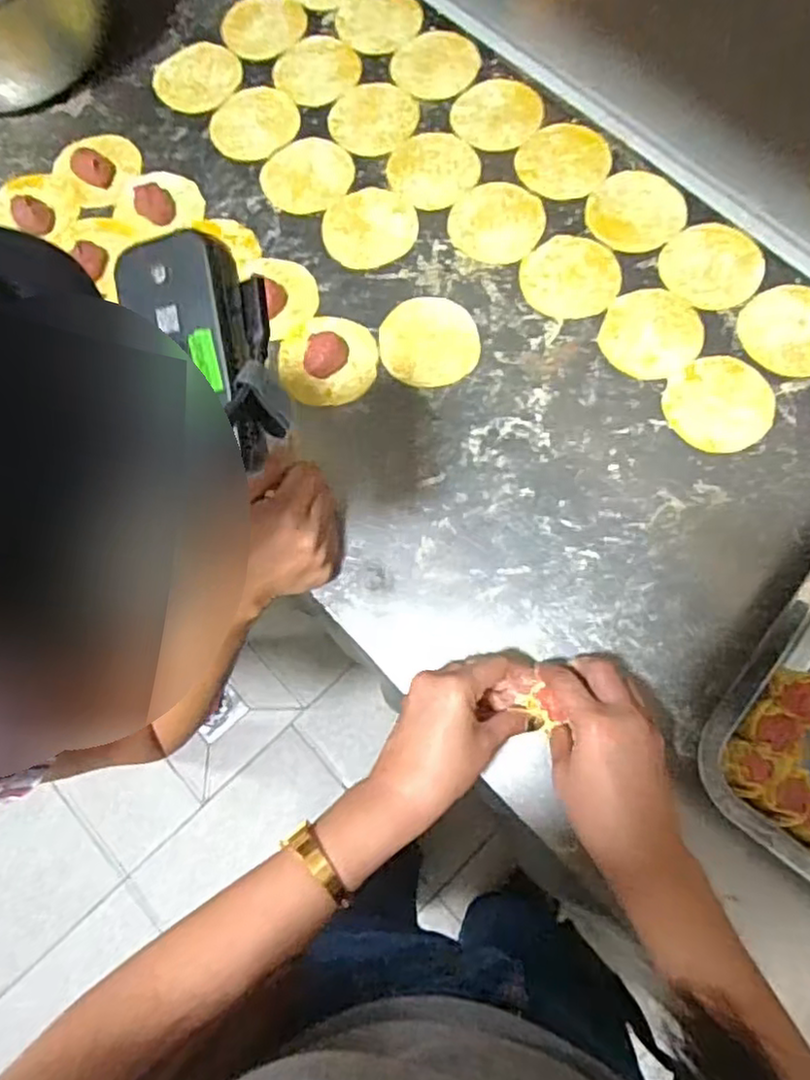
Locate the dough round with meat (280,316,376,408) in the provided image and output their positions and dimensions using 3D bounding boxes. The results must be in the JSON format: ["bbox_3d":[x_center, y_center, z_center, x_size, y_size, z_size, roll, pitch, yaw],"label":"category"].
[{"bbox_3d":[-0.064,-0.153,0.567,0.079,0.018,0.081,-9,73,-1],"label":"dough round with meat"}]

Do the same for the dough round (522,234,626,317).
[{"bbox_3d":[0.143,-0.229,0.589,0.083,0.004,0.078,-1,74,2],"label":"dough round"}]

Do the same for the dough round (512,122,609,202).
[{"bbox_3d":[0.144,-0.346,0.622,0.082,0.007,0.079,-1,74,2],"label":"dough round"}]

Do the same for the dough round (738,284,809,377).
[{"bbox_3d":[0.322,-0.175,0.562,0.084,0.004,0.080,-1,74,2],"label":"dough round"}]

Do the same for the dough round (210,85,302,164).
[{"bbox_3d":[-0.144,-0.398,0.648,0.084,0.004,0.084,-1,74,2],"label":"dough round"}]

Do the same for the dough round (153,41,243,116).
[{"bbox_3d":[-0.204,-0.456,0.673,0.082,0.005,0.082,-1,74,2],"label":"dough round"}]

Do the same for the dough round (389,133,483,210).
[{"bbox_3d":[0.025,-0.342,0.625,0.077,0.004,0.080,-1,74,2],"label":"dough round"}]

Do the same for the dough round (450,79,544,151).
[{"bbox_3d":[0.087,-0.402,0.643,0.082,0.007,0.088,-1,74,2],"label":"dough round"}]

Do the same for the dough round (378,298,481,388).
[{"bbox_3d":[0.021,-0.169,0.578,0.081,0.004,0.083,-1,74,2],"label":"dough round"}]

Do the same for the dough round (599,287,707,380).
[{"bbox_3d":[0.206,-0.173,0.569,0.079,0.004,0.083,-1,74,2],"label":"dough round"}]

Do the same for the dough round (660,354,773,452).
[{"bbox_3d":[0.254,-0.110,0.548,0.086,0.004,0.079,-1,74,2],"label":"dough round"}]

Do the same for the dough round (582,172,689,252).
[{"bbox_3d":[0.204,-0.290,0.603,0.085,0.004,0.079,-1,74,2],"label":"dough round"}]

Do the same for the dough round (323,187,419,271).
[{"bbox_3d":[-0.031,-0.280,0.609,0.082,0.004,0.084,-1,74,2],"label":"dough round"}]

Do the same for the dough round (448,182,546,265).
[{"bbox_3d":[0.082,-0.284,0.608,0.081,0.004,0.083,4,74,3],"label":"dough round"}]

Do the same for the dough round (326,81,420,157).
[{"bbox_3d":[-0.030,-0.400,0.646,0.082,0.004,0.084,-1,74,2],"label":"dough round"}]

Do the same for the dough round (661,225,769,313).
[{"bbox_3d":[0.264,-0.236,0.583,0.085,0.004,0.081,-1,74,2],"label":"dough round"}]

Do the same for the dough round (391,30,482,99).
[{"bbox_3d":[0.030,-0.463,0.662,0.086,0.004,0.086,-1,74,2],"label":"dough round"}]

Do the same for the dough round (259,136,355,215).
[{"bbox_3d":[-0.090,-0.337,0.628,0.084,0.004,0.079,-1,74,2],"label":"dough round"}]

